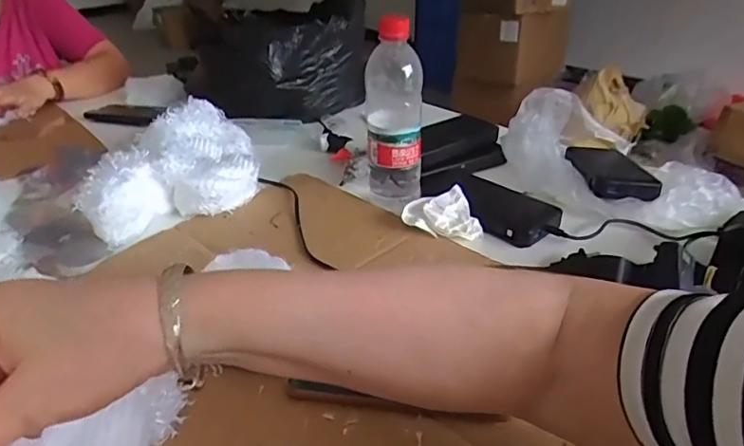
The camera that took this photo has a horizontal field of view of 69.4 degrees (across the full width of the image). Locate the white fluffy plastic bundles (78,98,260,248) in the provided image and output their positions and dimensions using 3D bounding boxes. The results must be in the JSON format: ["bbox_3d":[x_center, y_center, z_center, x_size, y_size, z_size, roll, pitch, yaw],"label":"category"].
[{"bbox_3d":[-0.250,-0.081,0.691,0.185,0.071,0.235,-10,32,-13],"label":"white fluffy plastic bundles"}]

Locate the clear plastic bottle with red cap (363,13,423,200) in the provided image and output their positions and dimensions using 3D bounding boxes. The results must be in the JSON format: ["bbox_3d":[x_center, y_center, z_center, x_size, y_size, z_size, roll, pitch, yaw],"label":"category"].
[{"bbox_3d":[0.025,-0.123,0.609,0.063,0.201,0.058,-2,31,0],"label":"clear plastic bottle with red cap"}]

